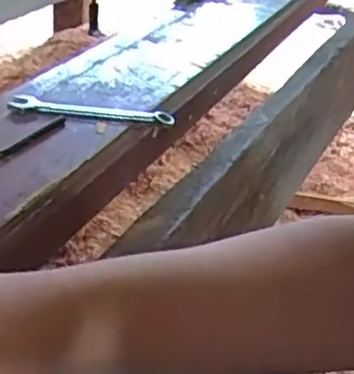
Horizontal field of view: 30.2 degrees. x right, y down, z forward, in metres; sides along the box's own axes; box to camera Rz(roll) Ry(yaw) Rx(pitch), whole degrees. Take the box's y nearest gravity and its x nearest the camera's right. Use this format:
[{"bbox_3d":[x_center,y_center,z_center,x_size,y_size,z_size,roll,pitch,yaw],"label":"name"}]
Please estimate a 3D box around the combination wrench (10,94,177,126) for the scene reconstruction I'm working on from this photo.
[{"bbox_3d":[-0.066,-0.060,0.520,0.129,0.007,0.021,5,31,-4],"label":"combination wrench"}]

